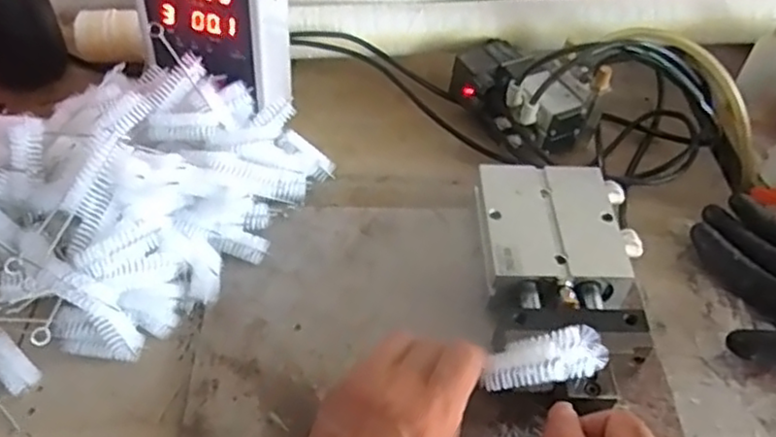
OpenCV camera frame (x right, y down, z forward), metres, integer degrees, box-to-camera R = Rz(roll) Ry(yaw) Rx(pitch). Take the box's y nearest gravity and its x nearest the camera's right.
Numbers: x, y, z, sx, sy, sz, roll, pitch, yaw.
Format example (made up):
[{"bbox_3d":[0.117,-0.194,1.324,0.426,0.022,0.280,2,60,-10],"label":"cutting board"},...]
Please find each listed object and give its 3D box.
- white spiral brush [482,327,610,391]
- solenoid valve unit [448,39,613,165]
[{"bbox_3d":[0.094,0.082,0.389,0.075,0.027,0.029,-8,53,-17],"label":"white spiral brush"},{"bbox_3d":[0.121,-0.115,0.605,0.072,0.084,0.128,-33,59,-26],"label":"solenoid valve unit"}]

